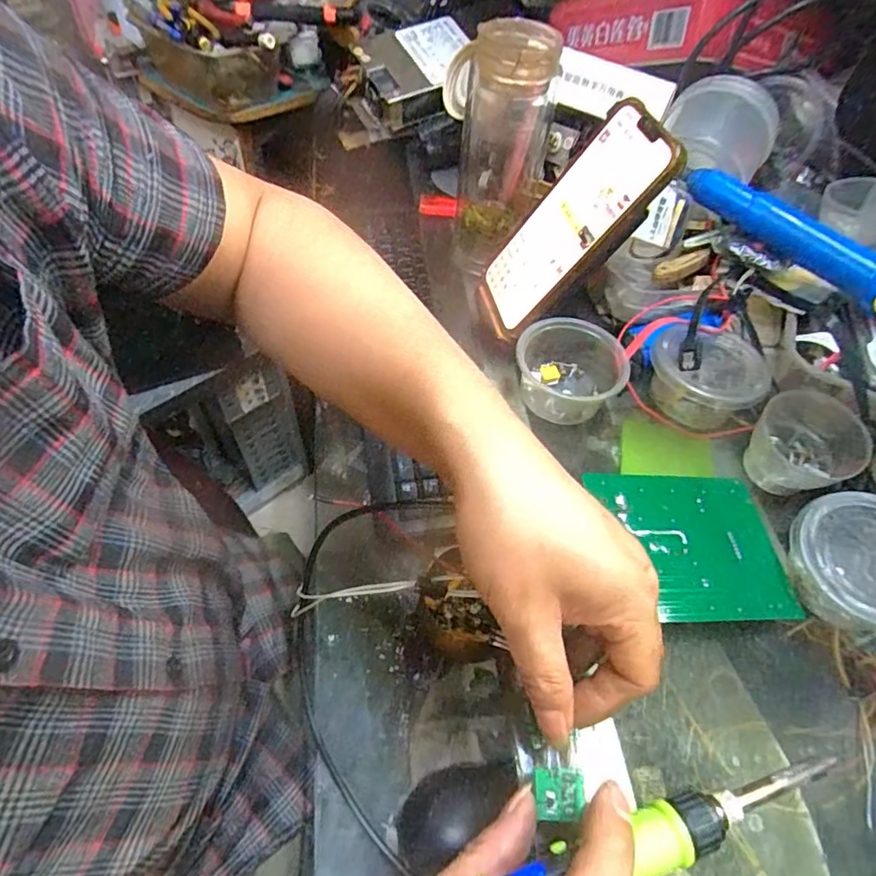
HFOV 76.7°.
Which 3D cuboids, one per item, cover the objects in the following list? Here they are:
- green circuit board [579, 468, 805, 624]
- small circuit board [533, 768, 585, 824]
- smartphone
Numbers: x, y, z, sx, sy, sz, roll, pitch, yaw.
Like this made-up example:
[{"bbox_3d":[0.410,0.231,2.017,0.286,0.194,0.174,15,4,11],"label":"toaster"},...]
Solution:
[{"bbox_3d":[0.153,0.063,0.332,0.113,0.007,0.091,5,54,-13],"label":"green circuit board"},{"bbox_3d":[0.056,0.164,0.254,0.021,0.005,0.020,6,54,0],"label":"small circuit board"},{"bbox_3d":[0.091,-0.143,0.388,0.011,0.163,0.082,11,51,-35],"label":"smartphone"}]

